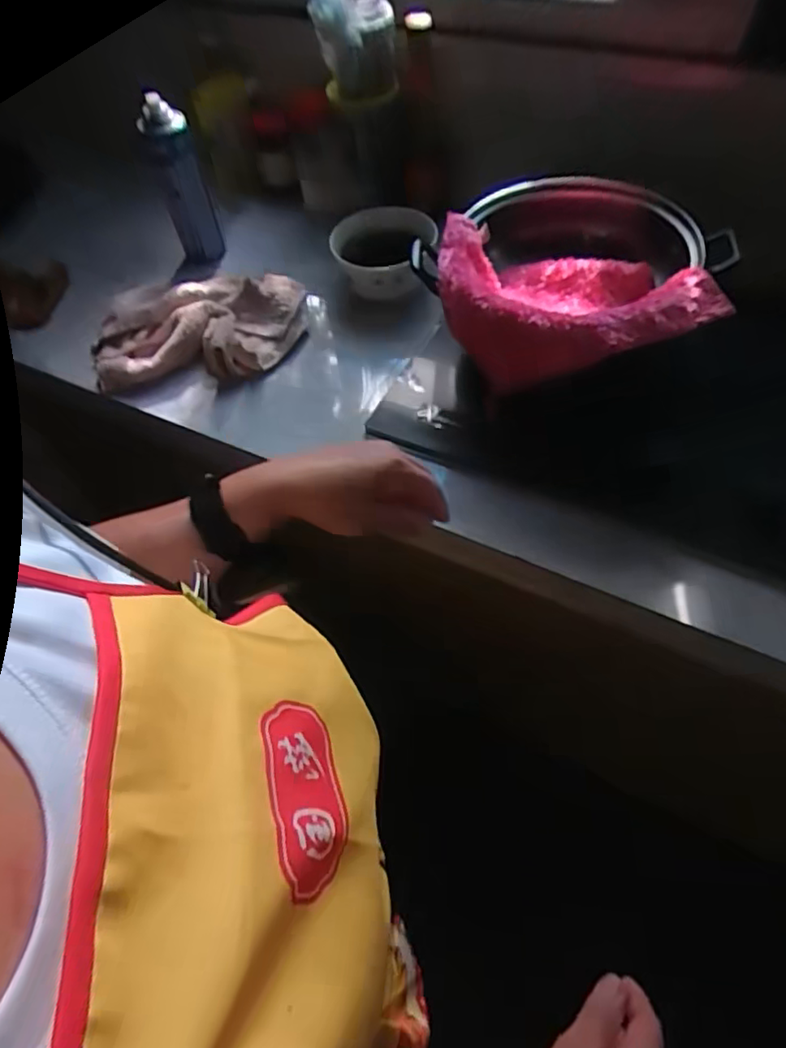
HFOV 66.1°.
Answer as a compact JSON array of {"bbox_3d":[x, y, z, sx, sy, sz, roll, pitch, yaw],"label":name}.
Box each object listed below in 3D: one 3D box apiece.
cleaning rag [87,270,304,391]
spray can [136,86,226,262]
[{"bbox_3d":[-0.270,-0.268,0.839,0.291,0.067,0.173,-2,56,3],"label":"cleaning rag"},{"bbox_3d":[-0.311,-0.495,0.902,0.065,0.223,0.071,-2,56,3],"label":"spray can"}]

